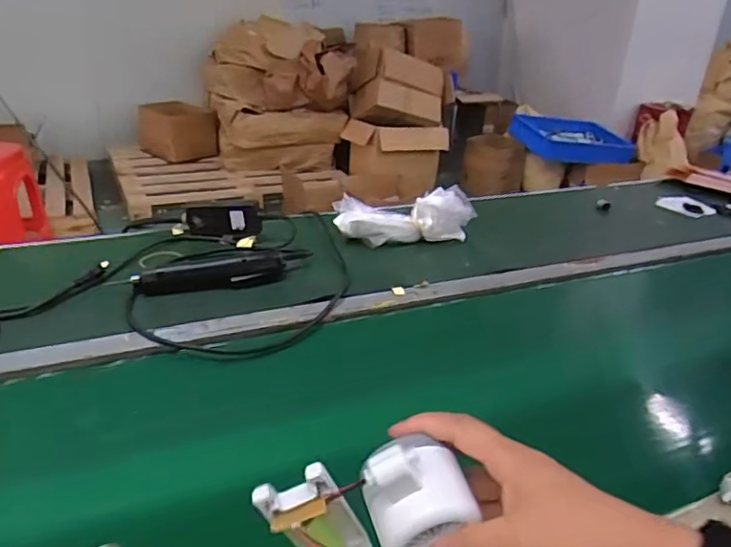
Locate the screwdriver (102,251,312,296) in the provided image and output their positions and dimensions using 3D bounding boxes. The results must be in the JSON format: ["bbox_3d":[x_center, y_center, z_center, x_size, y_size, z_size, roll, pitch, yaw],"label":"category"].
[{"bbox_3d":[-0.209,-0.003,0.851,0.258,0.034,0.046,-6,28,-20],"label":"screwdriver"}]

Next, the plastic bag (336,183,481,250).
[{"bbox_3d":[0.067,-0.100,1.023,0.236,0.077,0.078,-1,26,-9],"label":"plastic bag"}]

